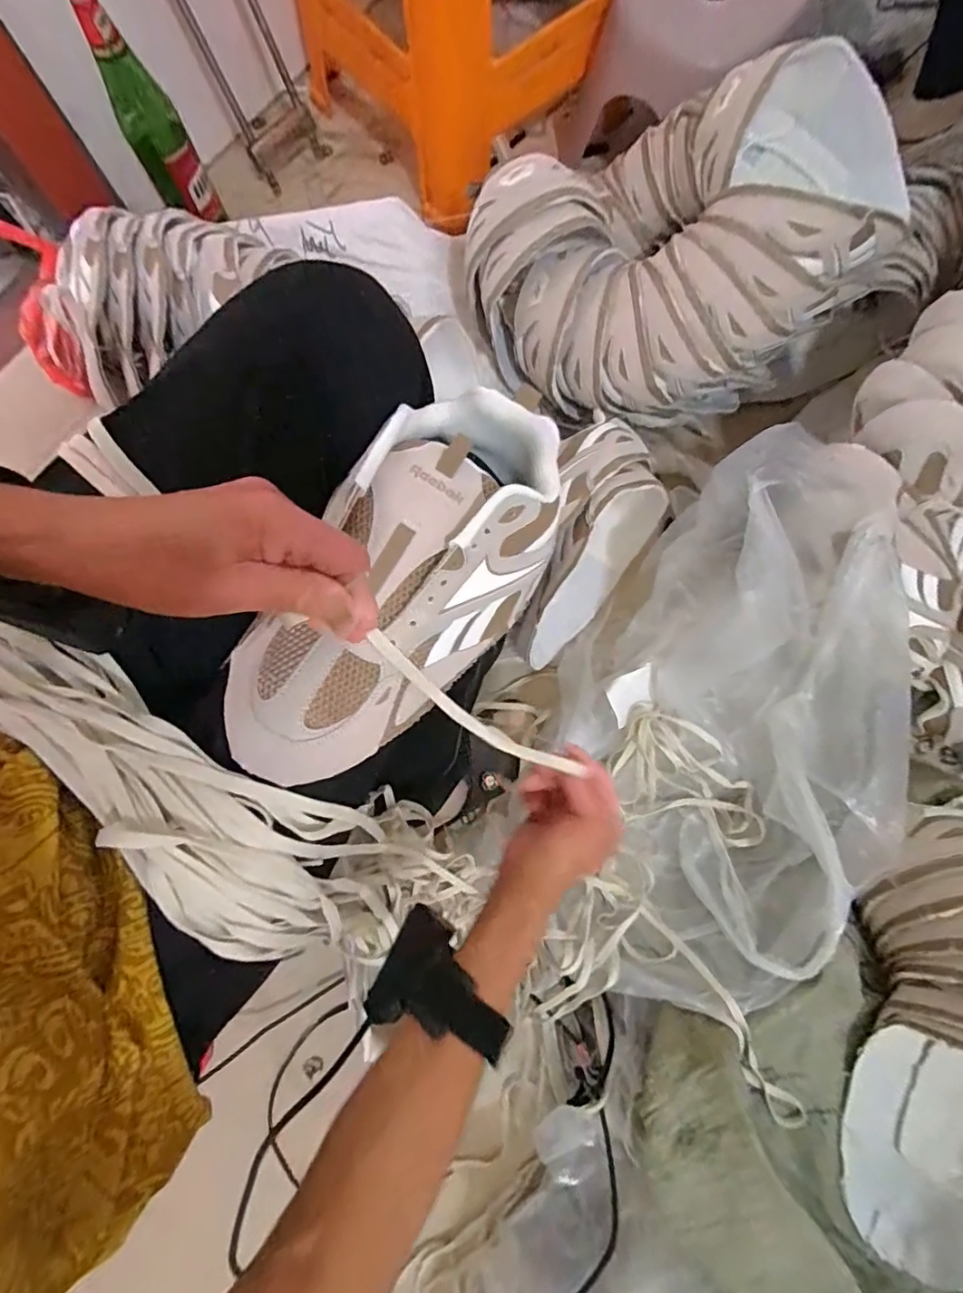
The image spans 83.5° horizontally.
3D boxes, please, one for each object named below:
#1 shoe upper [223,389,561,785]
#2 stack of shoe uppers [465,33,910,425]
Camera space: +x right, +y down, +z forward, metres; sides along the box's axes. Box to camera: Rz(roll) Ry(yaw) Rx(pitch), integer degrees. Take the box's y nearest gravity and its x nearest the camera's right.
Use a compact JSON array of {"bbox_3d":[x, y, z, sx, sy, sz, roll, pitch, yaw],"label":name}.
[{"bbox_3d":[-0.045,-0.035,0.316,0.107,0.090,0.258,33,81,7],"label":"shoe upper"},{"bbox_3d":[0.222,-0.437,0.588,0.429,0.152,0.321,-37,80,-6],"label":"stack of shoe uppers"}]

